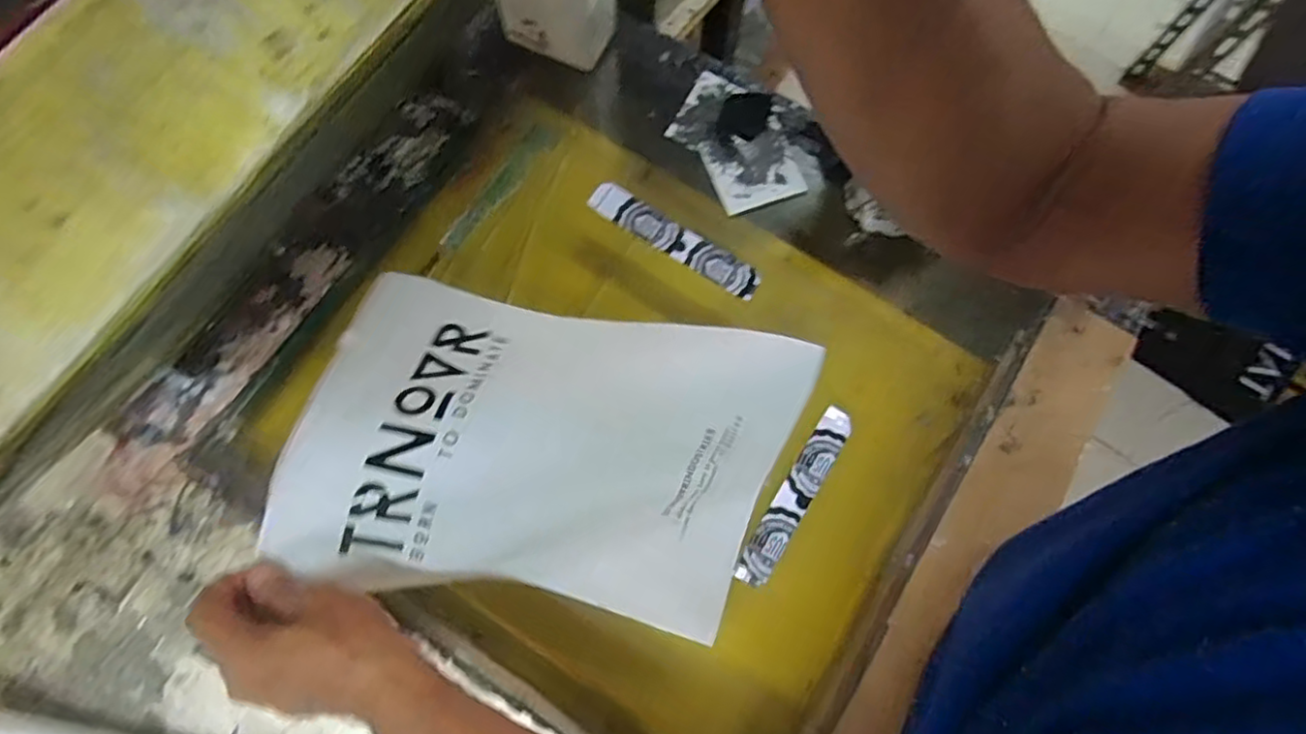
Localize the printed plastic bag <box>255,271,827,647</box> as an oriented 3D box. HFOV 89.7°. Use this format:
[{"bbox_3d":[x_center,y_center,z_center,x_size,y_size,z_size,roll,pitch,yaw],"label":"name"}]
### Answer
[{"bbox_3d":[-0.068,0.056,0.483,0.332,0.100,0.242,11,73,1],"label":"printed plastic bag"}]

